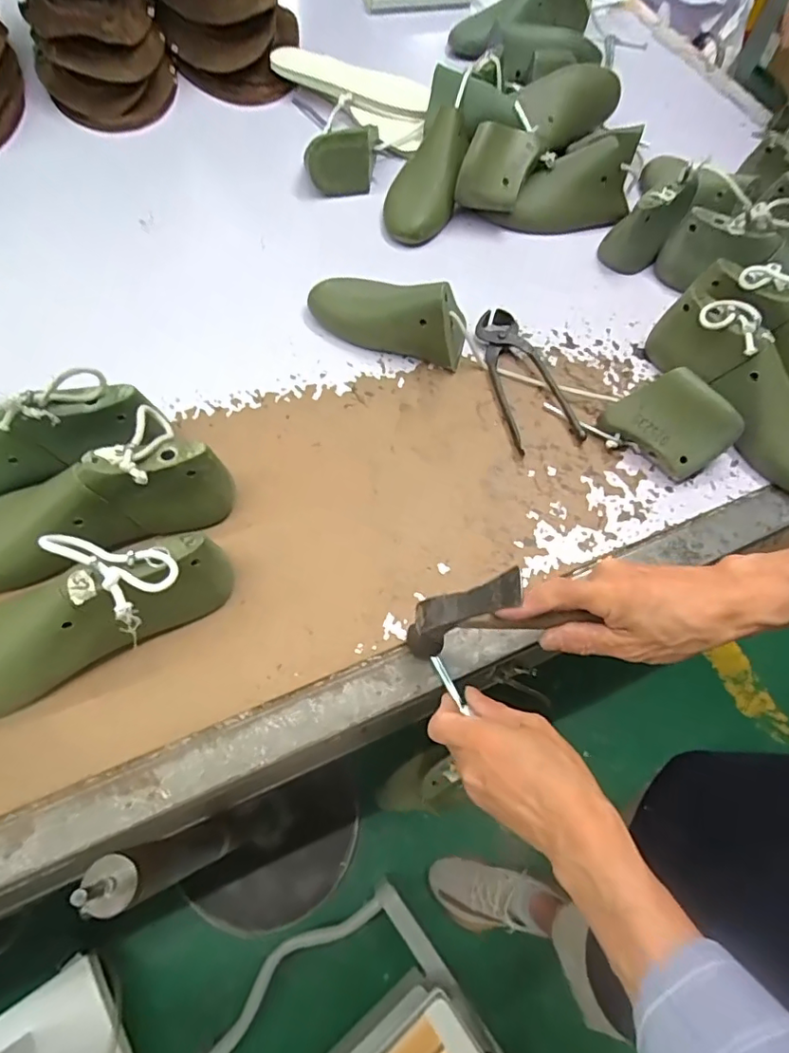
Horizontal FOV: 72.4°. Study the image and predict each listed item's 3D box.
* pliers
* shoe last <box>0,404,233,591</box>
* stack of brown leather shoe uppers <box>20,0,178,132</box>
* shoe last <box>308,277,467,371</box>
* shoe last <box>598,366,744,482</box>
[{"bbox_3d":[0.130,-0.154,0.551,0.071,0.015,0.164,-12,67,-9],"label":"pliers"},{"bbox_3d":[-0.255,-0.021,0.424,0.234,0.088,0.087,-22,69,-14],"label":"shoe last"},{"bbox_3d":[-0.384,-0.652,0.683,0.163,0.161,0.210,-11,67,-9],"label":"stack of brown leather shoe uppers"},{"bbox_3d":[-0.009,-0.219,0.544,0.166,0.071,0.061,30,67,10],"label":"shoe last"},{"bbox_3d":[0.258,-0.096,0.505,0.103,0.065,0.058,39,69,13],"label":"shoe last"}]

